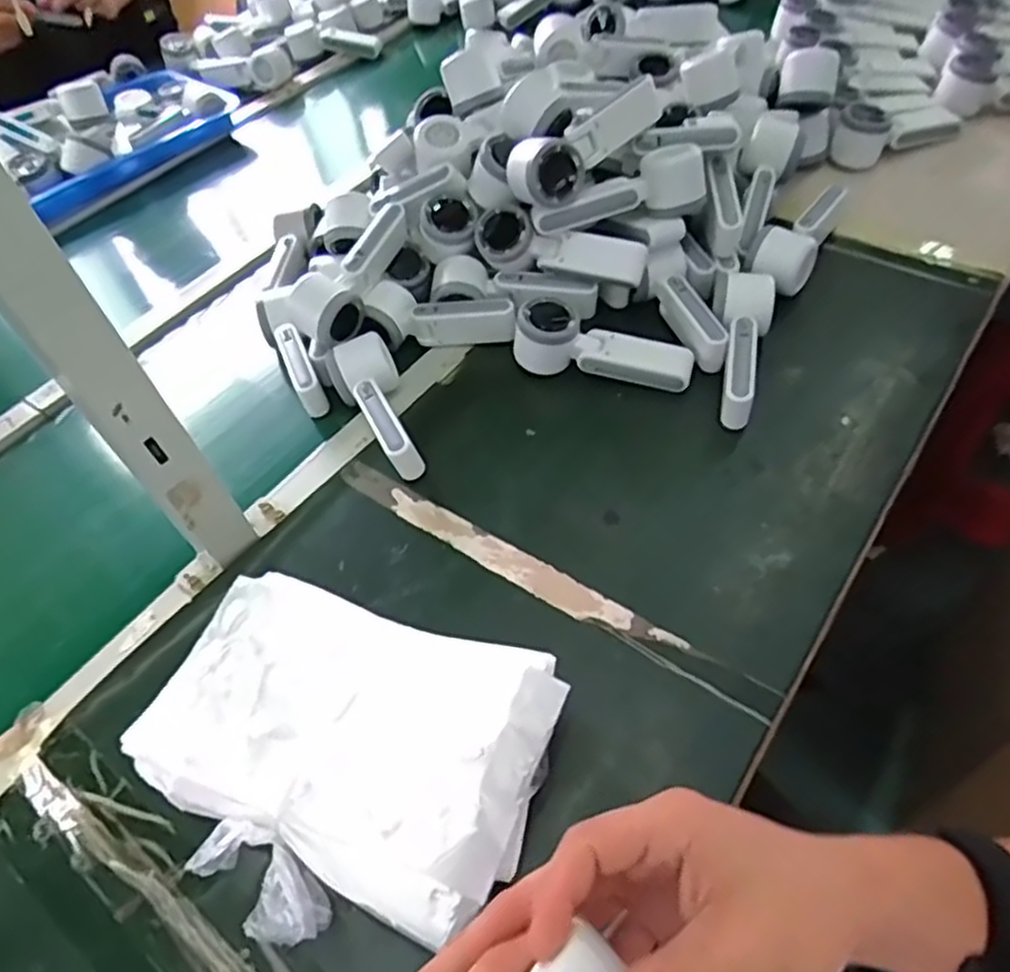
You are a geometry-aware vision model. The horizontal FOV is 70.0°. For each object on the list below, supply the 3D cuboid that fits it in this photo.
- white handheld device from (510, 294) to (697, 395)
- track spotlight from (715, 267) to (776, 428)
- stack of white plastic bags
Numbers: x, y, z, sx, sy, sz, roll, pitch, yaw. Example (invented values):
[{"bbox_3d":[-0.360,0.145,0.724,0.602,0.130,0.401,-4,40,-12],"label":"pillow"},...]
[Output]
[{"bbox_3d":[0.091,-0.132,0.669,0.165,0.059,0.048,8,53,14],"label":"white handheld device"},{"bbox_3d":[0.214,-0.127,0.661,0.055,0.059,0.157,8,53,15],"label":"track spotlight"},{"bbox_3d":[-0.101,0.171,0.457,0.246,0.069,0.197,10,53,16],"label":"stack of white plastic bags"}]

